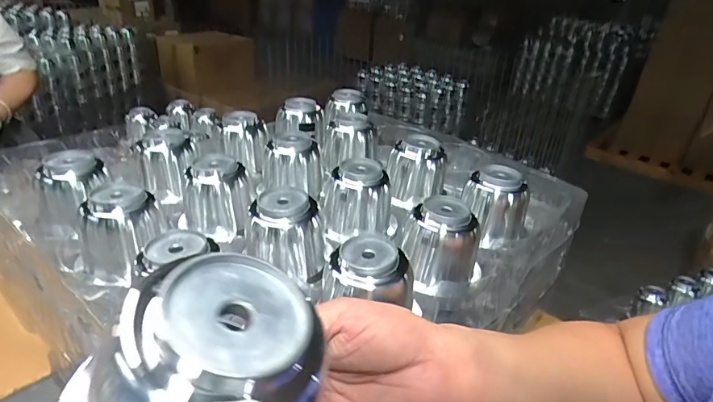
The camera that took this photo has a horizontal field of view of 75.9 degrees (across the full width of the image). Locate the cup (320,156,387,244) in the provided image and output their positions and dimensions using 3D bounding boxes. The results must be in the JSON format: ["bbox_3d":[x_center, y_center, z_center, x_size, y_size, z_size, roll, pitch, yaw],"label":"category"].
[{"bbox_3d":[0.000,-0.002,0.496,0.066,0.069,0.066,4,28,0],"label":"cup"}]

